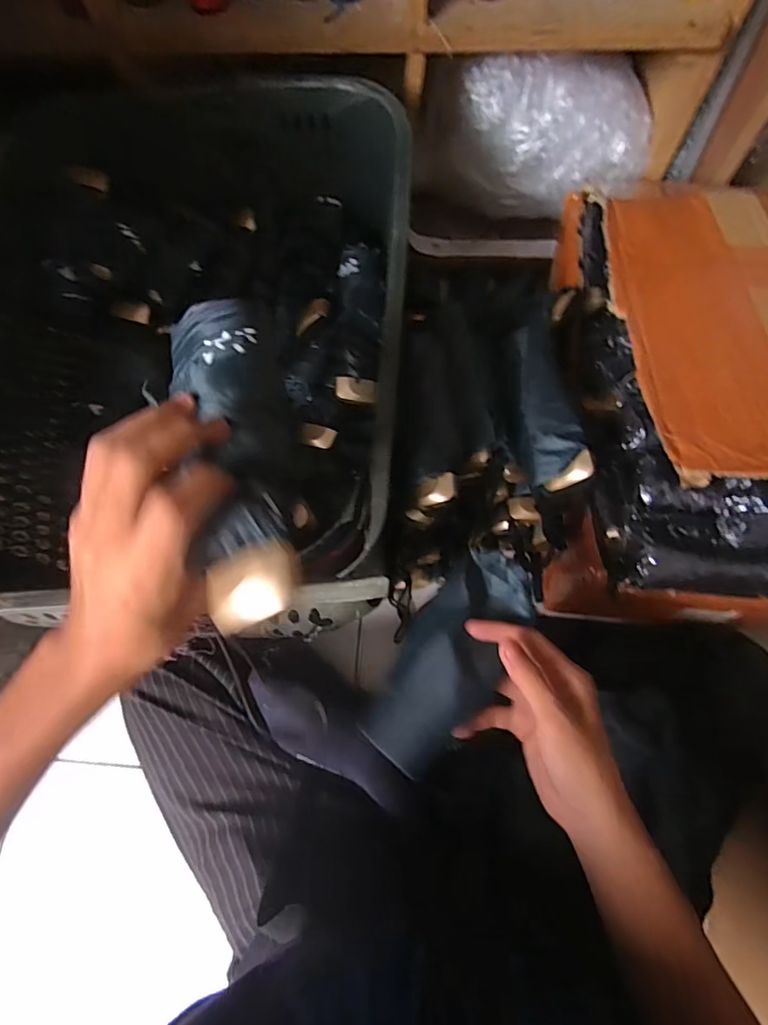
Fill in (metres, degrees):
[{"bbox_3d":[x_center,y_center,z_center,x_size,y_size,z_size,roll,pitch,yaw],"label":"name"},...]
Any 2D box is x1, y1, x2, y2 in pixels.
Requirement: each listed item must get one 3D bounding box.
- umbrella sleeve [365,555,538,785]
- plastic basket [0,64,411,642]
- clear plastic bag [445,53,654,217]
[{"bbox_3d":[0.054,0.105,0.364,0.072,0.022,0.164,31,67,11],"label":"umbrella sleeve"},{"bbox_3d":[-0.190,-0.140,0.520,0.410,0.207,0.527,3,70,2],"label":"plastic basket"},{"bbox_3d":[0.216,-0.507,0.689,0.274,0.162,0.098,0,70,1],"label":"clear plastic bag"}]

